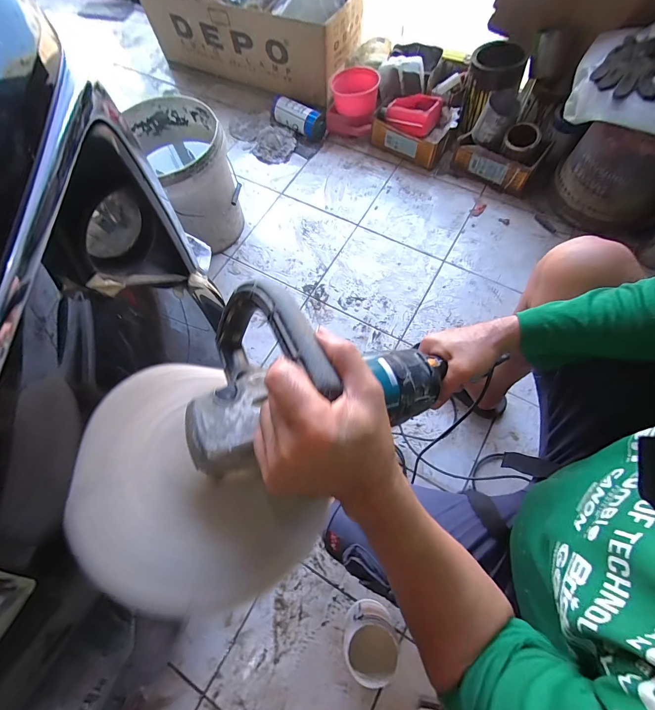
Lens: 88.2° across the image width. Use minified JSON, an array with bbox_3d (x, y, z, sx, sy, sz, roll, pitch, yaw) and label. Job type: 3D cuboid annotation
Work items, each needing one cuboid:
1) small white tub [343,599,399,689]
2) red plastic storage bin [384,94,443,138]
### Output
[{"bbox_3d":[0.081,0.548,0.648,0.089,0.128,0.111,-5,68,2],"label":"small white tub"},{"bbox_3d":[0.286,-0.807,1.125,0.174,0.064,0.127,14,69,8],"label":"red plastic storage bin"}]

